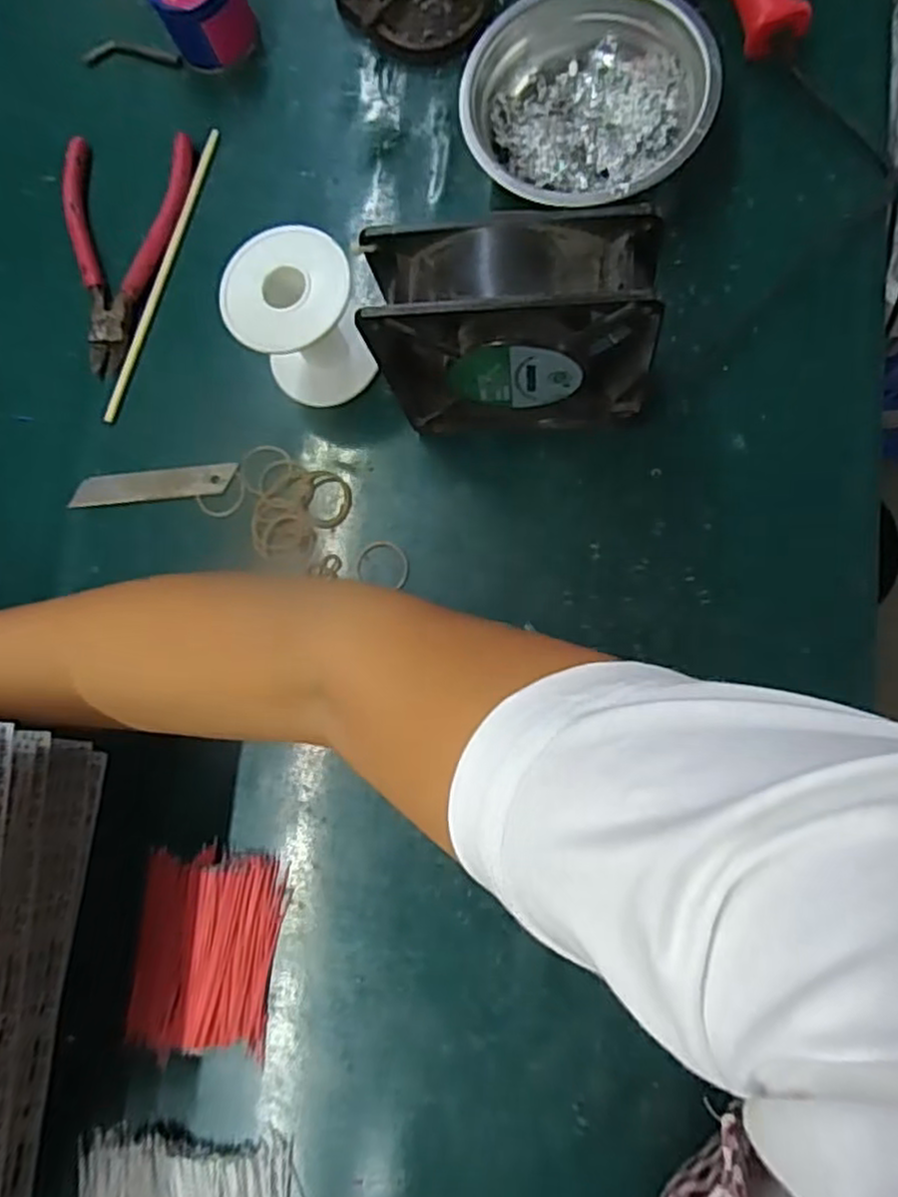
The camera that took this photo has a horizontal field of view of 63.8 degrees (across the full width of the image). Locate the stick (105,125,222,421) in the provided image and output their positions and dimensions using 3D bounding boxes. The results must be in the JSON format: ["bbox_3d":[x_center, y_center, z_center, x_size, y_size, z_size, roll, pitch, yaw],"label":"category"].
[{"bbox_3d":[-0.172,-0.194,0.433,0.008,0.005,0.187,18,85,8],"label":"stick"}]

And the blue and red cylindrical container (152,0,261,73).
[{"bbox_3d":[-0.145,-0.355,0.428,0.052,0.042,0.057,-1,81,7],"label":"blue and red cylindrical container"}]

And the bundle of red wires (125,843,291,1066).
[{"bbox_3d":[-0.126,0.181,0.369,0.076,0.016,0.098,4,82,8],"label":"bundle of red wires"}]

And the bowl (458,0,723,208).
[{"bbox_3d":[0.072,-0.259,0.382,0.124,0.037,0.116,-1,81,7],"label":"bowl"}]

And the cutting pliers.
[{"bbox_3d":[-0.198,-0.208,0.434,0.077,0.009,0.146,2,81,7],"label":"cutting pliers"}]

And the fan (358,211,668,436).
[{"bbox_3d":[0.031,-0.120,0.328,0.120,0.113,0.047,-1,81,7],"label":"fan"}]

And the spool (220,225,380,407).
[{"bbox_3d":[-0.076,-0.145,0.380,0.061,0.066,0.063,-1,81,7],"label":"spool"}]

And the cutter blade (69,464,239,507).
[{"bbox_3d":[-0.171,-0.065,0.417,0.096,0.004,0.018,-5,88,1],"label":"cutter blade"}]

